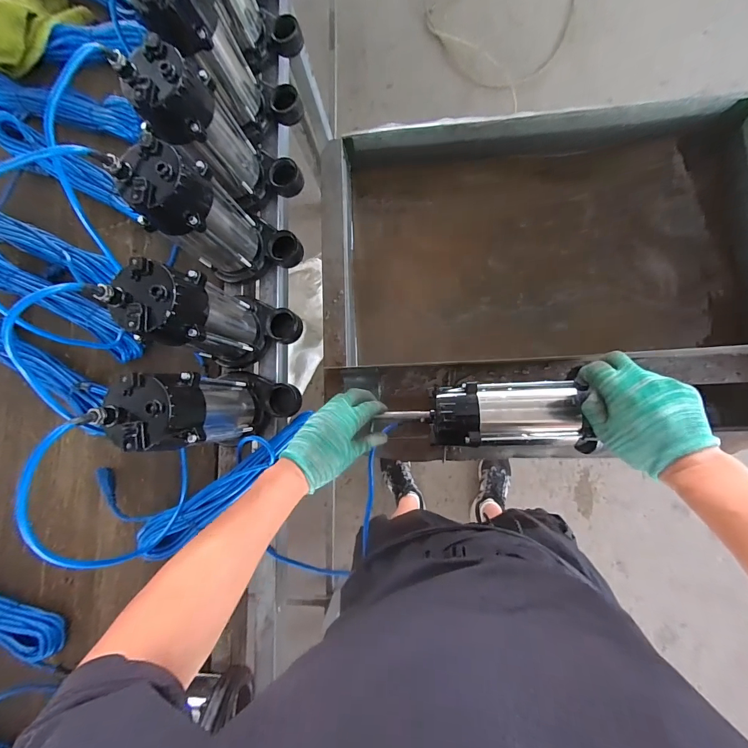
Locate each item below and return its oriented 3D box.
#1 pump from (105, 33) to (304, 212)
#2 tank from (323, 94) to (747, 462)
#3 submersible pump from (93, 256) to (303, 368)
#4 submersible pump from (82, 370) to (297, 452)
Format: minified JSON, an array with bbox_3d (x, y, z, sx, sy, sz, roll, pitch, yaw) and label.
[{"bbox_3d":[-0.220,-0.343,0.534,0.149,0.222,0.105,23,87,8],"label":"pump"},{"bbox_3d":[0.297,-0.166,0.672,0.748,0.186,0.604,-2,84,6],"label":"tank"},{"bbox_3d":[-0.220,-0.090,0.509,0.162,0.223,0.103,-25,82,3],"label":"submersible pump"},{"bbox_3d":[-0.215,0.048,0.503,0.156,0.238,0.108,10,85,7],"label":"submersible pump"}]

